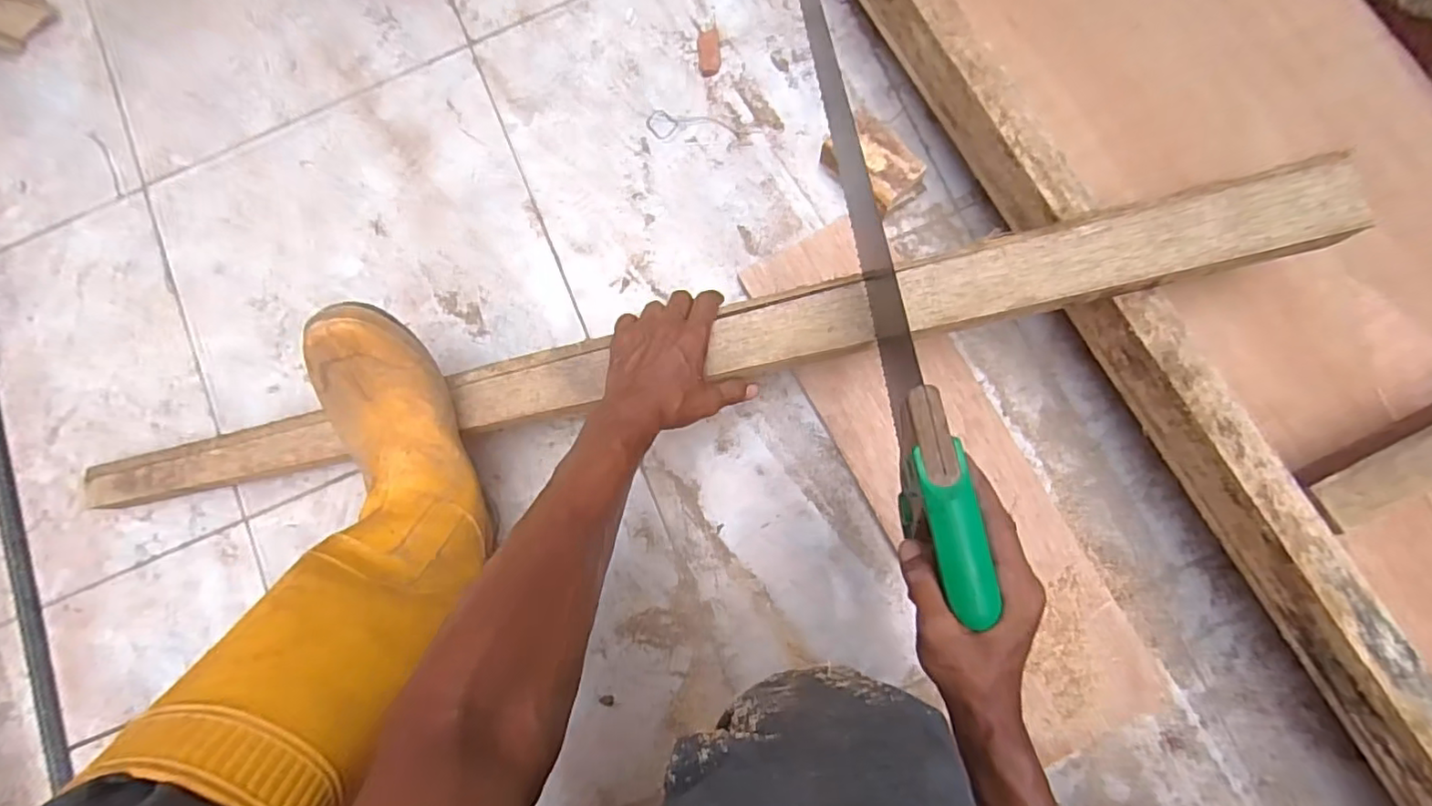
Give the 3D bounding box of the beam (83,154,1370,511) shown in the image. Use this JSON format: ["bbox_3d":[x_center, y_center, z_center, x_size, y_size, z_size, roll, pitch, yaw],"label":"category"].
[{"bbox_3d":[-0.074,-0.031,0.527,1.070,0.029,0.057,-12,81,10],"label":"beam"}]

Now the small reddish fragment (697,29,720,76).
[{"bbox_3d":[-0.007,-0.381,0.660,0.024,0.015,0.050,-2,82,3],"label":"small reddish fragment"}]

